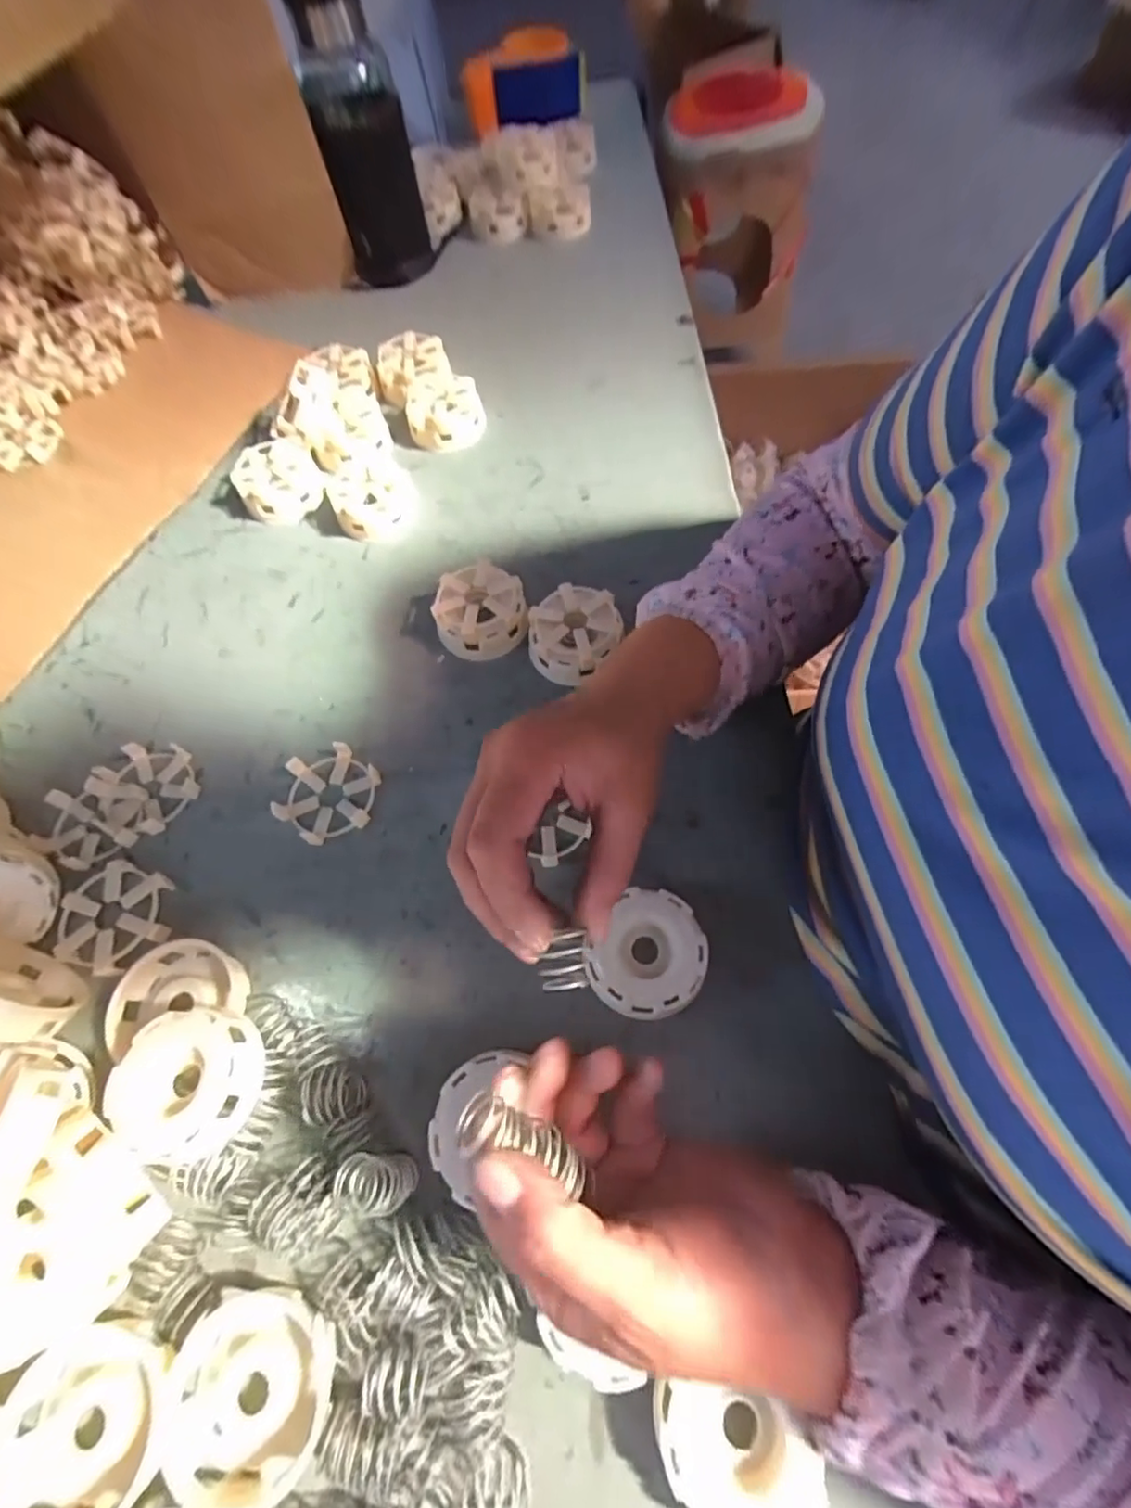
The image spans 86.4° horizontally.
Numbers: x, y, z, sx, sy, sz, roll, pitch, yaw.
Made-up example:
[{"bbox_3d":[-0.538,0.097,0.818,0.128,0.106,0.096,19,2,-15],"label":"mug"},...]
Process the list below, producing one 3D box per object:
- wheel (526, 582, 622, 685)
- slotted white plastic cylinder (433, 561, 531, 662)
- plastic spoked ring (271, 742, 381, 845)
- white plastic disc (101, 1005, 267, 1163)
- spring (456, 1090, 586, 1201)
[{"bbox_3d":[0.007,-0.082,0.416,0.062,0.032,0.061,-1,64,2],"label":"wheel"},{"bbox_3d":[-0.061,-0.102,0.432,0.063,0.030,0.060,-11,64,-3],"label":"slotted white plastic cylinder"},{"bbox_3d":[-0.152,0.025,0.386,0.059,0.011,0.065,3,64,5],"label":"plastic spoked ring"},{"bbox_3d":[-0.183,0.157,0.291,0.067,0.012,0.063,1,62,2],"label":"white plastic disc"},{"bbox_3d":[-0.016,0.143,0.223,0.047,0.015,0.018,18,66,4],"label":"spring"}]

